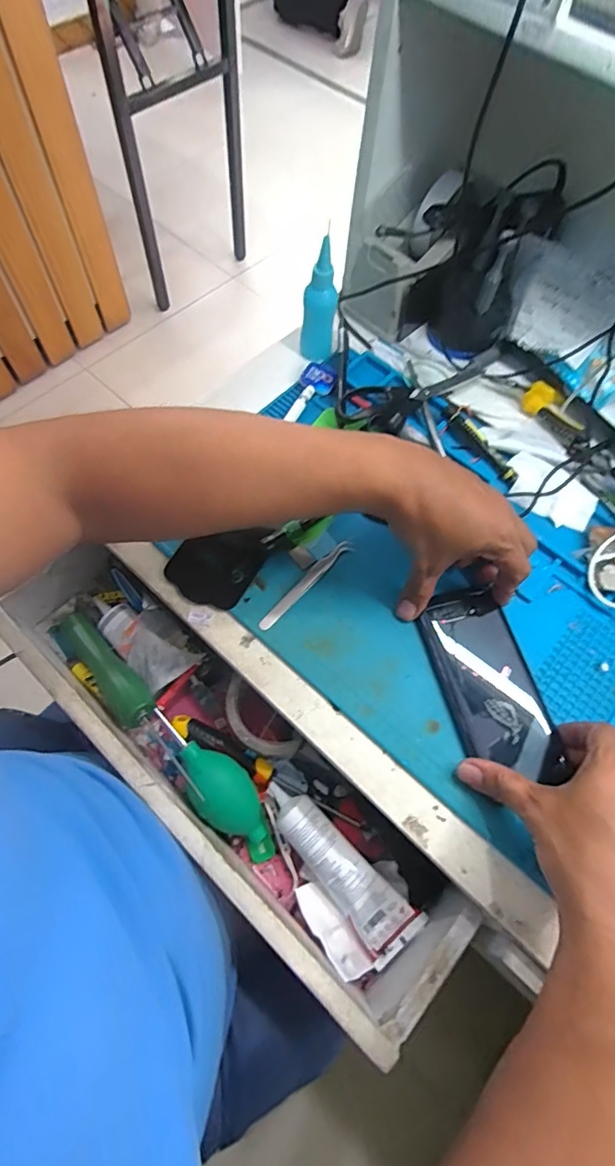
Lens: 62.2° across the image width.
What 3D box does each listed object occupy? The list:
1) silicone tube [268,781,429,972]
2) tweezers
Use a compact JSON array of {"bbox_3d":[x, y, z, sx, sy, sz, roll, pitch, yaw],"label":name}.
[{"bbox_3d":[0.028,0.236,0.429,0.047,0.024,0.160,-37,73,-17],"label":"silicone tube"},{"bbox_3d":[-0.002,0.001,0.448,0.013,0.010,0.107,43,71,15],"label":"tweezers"}]

